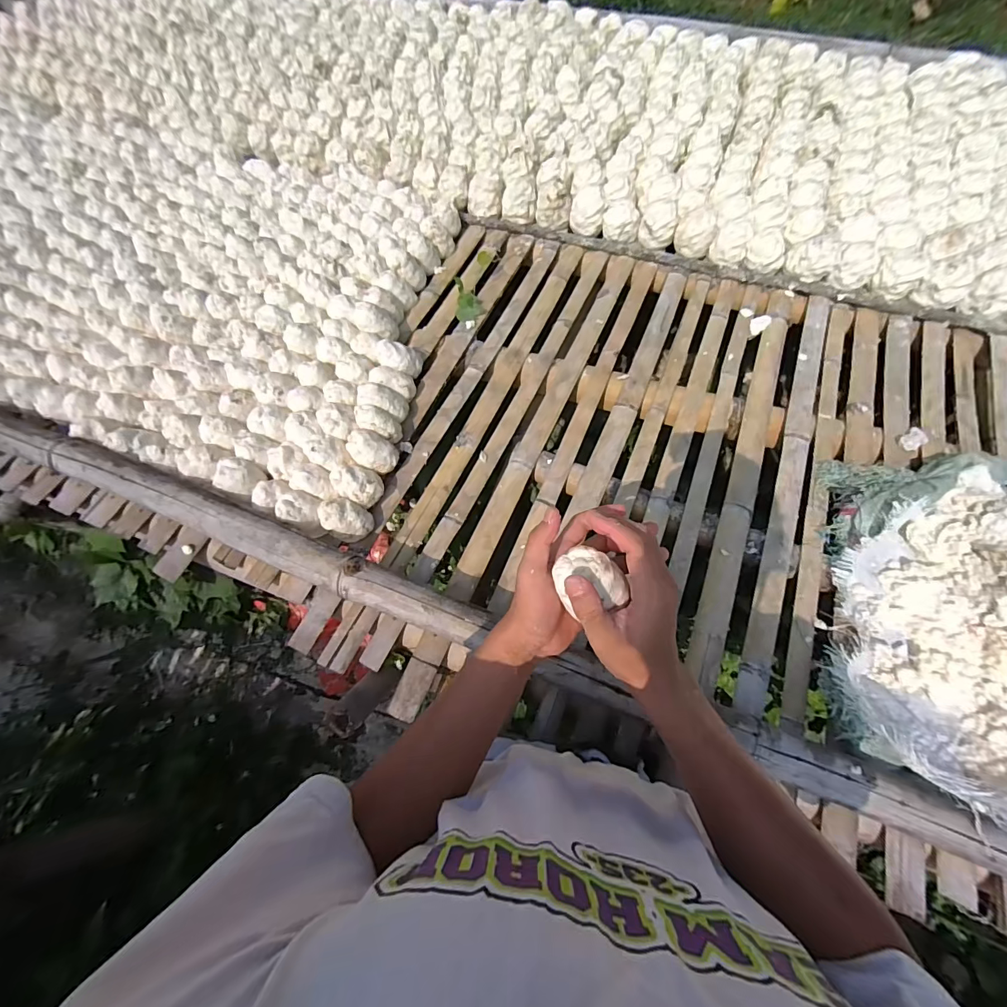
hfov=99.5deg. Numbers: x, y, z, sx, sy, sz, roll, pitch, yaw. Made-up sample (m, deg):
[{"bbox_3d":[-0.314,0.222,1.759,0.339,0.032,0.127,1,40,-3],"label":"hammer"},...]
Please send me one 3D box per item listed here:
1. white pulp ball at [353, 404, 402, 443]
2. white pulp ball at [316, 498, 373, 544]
[{"bbox_3d":[-0.224,-0.135,0.769,0.071,0.073,0.051,1,66,1],"label":"white pulp ball"},{"bbox_3d":[-0.256,0.026,0.691,0.076,0.067,0.061,21,68,10],"label":"white pulp ball"}]

